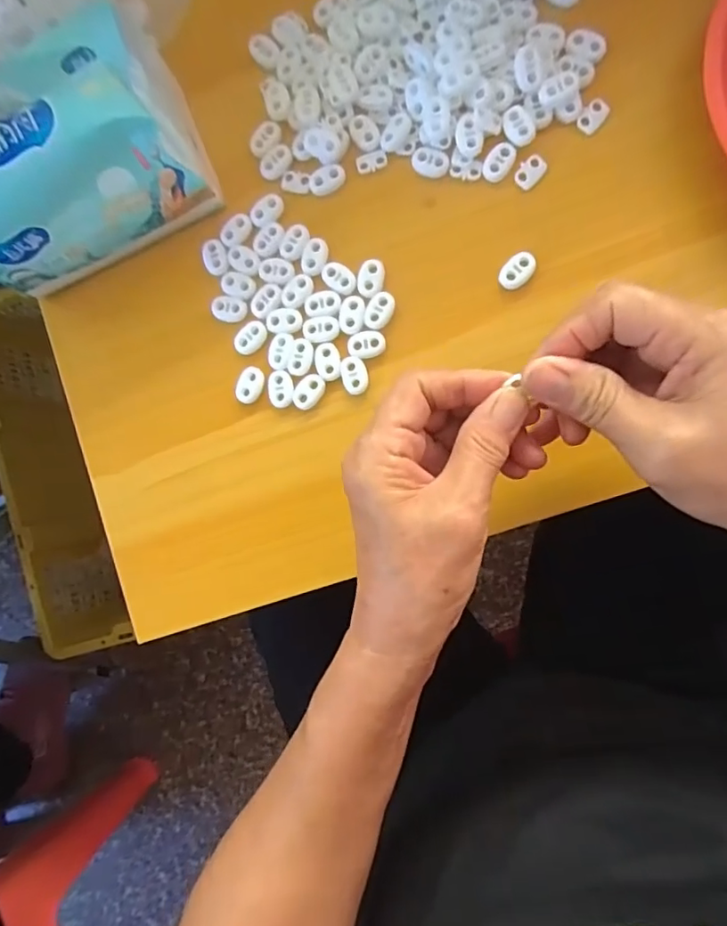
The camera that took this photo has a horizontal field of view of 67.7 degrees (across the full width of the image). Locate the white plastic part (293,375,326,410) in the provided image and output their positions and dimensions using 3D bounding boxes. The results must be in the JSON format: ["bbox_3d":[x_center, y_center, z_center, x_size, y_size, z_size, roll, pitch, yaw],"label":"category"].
[{"bbox_3d":[-0.033,-0.043,0.329,0.015,0.004,0.023,37,95,8],"label":"white plastic part"}]

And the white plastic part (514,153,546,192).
[{"bbox_3d":[0.096,-0.168,0.311,0.013,0.004,0.020,41,95,8],"label":"white plastic part"}]

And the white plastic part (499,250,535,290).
[{"bbox_3d":[0.088,-0.111,0.310,0.015,0.004,0.024,41,95,8],"label":"white plastic part"}]

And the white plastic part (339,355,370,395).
[{"bbox_3d":[-0.005,-0.053,0.323,0.015,0.004,0.023,-19,86,8],"label":"white plastic part"}]

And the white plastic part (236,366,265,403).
[{"bbox_3d":[-0.070,-0.048,0.334,0.015,0.004,0.023,20,92,9],"label":"white plastic part"}]

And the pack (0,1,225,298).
[{"bbox_3d":[-0.171,-0.178,0.307,0.141,0.074,0.106,-18,86,8],"label":"pack"}]

